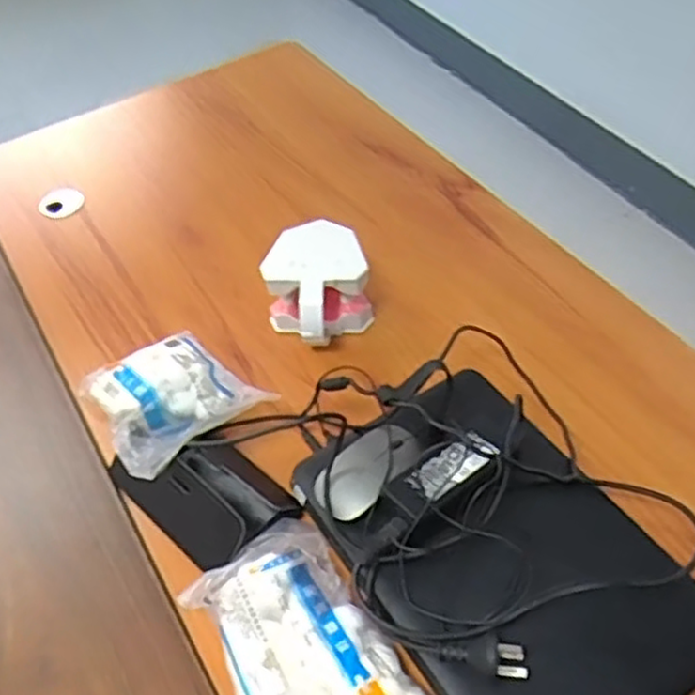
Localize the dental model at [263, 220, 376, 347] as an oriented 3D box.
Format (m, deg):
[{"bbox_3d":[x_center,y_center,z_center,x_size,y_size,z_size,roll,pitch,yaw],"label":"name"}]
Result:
[{"bbox_3d":[-0.032,-0.067,0.830,0.103,0.099,0.109,-3,49,3],"label":"dental model"}]

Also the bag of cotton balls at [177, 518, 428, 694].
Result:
[{"bbox_3d":[-0.040,0.231,0.592,0.127,0.049,0.214,-30,53,-19],"label":"bag of cotton balls"}]

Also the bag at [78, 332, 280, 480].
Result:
[{"bbox_3d":[-0.179,0.051,0.745,0.144,0.078,0.187,-32,54,-20],"label":"bag"}]

